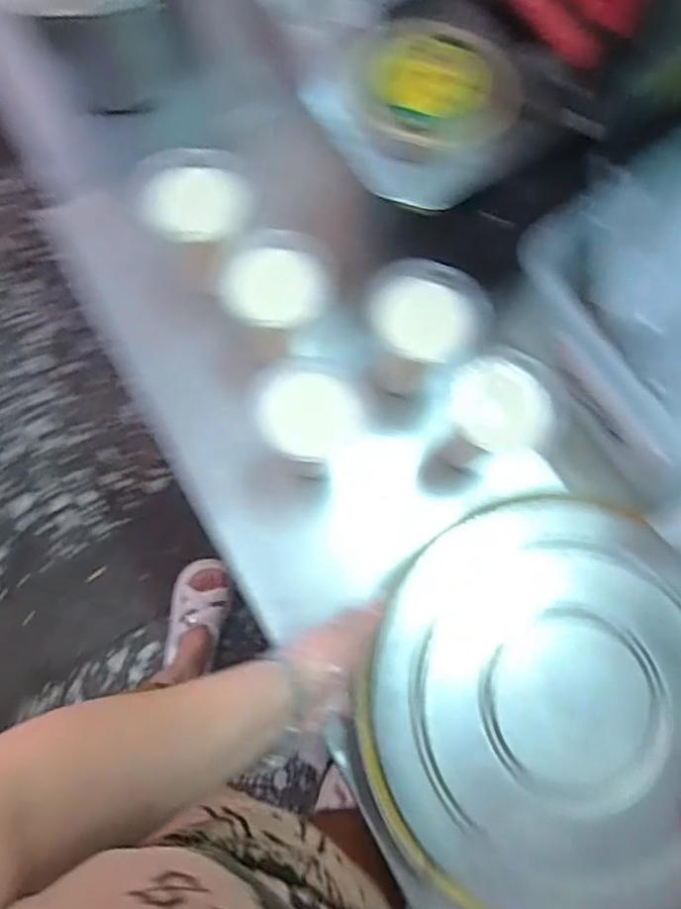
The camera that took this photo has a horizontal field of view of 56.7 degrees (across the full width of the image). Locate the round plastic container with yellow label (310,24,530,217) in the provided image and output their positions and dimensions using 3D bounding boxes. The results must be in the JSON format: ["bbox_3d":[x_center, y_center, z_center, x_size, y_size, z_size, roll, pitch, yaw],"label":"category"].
[{"bbox_3d":[0.074,-0.284,0.522,0.139,0.064,0.139,0,75,-1],"label":"round plastic container with yellow label"}]

